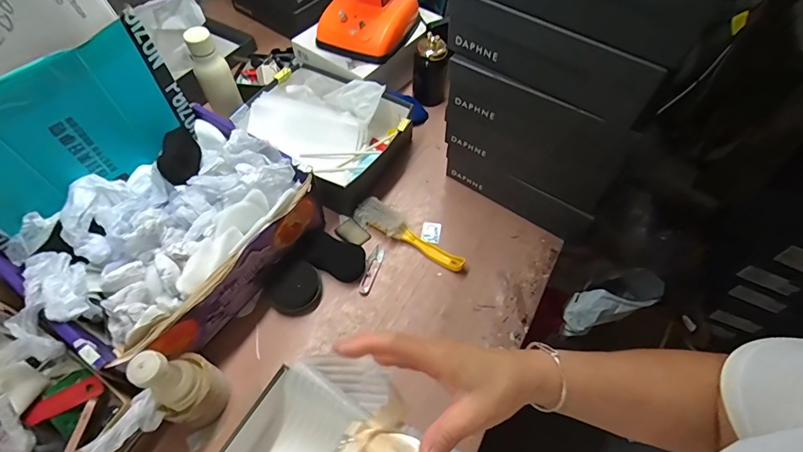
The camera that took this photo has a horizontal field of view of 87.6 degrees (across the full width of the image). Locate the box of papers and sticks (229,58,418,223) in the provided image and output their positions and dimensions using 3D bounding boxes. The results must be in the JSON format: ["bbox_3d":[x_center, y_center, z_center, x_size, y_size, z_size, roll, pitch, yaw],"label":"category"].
[{"bbox_3d":[-0.173,-0.197,0.875,0.330,0.105,0.276,30,62,18],"label":"box of papers and sticks"}]

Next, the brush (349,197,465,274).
[{"bbox_3d":[0.013,0.018,0.786,0.231,0.038,0.052,30,62,18],"label":"brush"}]

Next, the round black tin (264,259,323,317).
[{"bbox_3d":[-0.187,0.103,0.727,0.089,0.027,0.091,0,57,0],"label":"round black tin"}]

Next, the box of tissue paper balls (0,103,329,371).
[{"bbox_3d":[-0.373,0.005,0.684,0.297,0.149,0.385,30,62,18],"label":"box of tissue paper balls"}]

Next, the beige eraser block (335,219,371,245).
[{"bbox_3d":[-0.093,0.014,0.802,0.058,0.012,0.041,37,64,21],"label":"beige eraser block"}]

